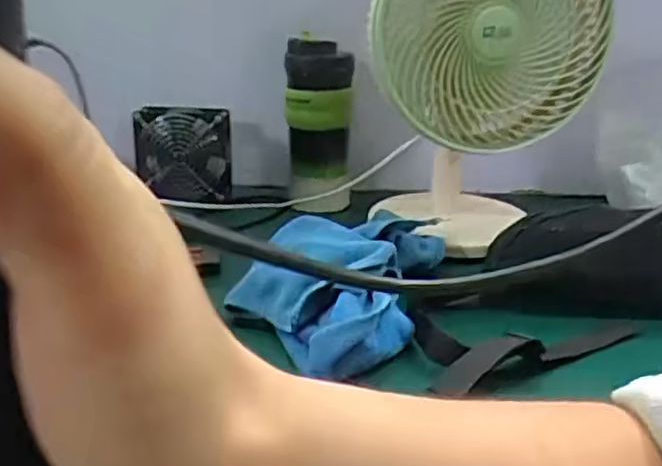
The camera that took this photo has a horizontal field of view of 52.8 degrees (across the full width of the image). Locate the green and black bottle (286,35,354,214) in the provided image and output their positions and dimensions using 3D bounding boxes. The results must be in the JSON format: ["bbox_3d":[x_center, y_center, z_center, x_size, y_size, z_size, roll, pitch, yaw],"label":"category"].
[{"bbox_3d":[-0.016,-0.136,0.832,0.078,0.199,0.088,0,21,-5],"label":"green and black bottle"}]

